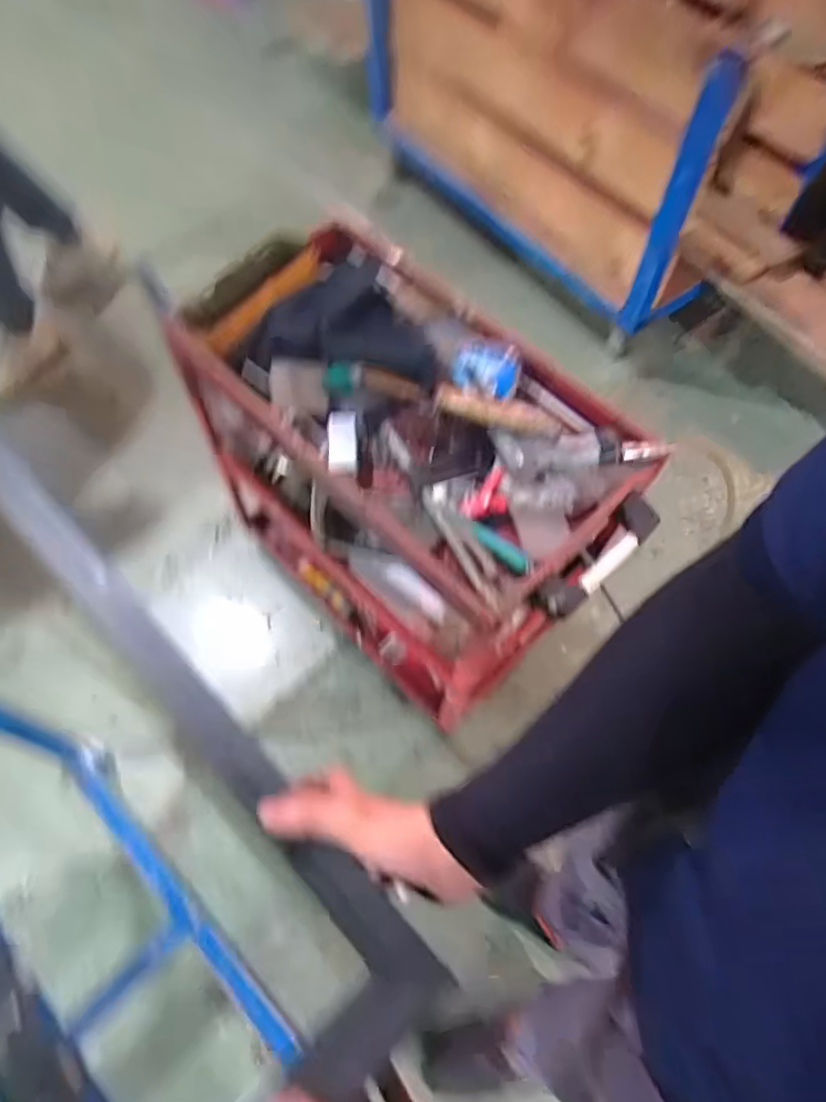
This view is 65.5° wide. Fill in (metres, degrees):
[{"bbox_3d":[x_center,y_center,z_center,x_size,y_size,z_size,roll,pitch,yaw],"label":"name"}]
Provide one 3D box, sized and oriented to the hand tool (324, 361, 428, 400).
[{"bbox_3d":[-0.050,-0.226,0.865,0.138,0.044,0.019,4,62,-18],"label":"hand tool"}]

